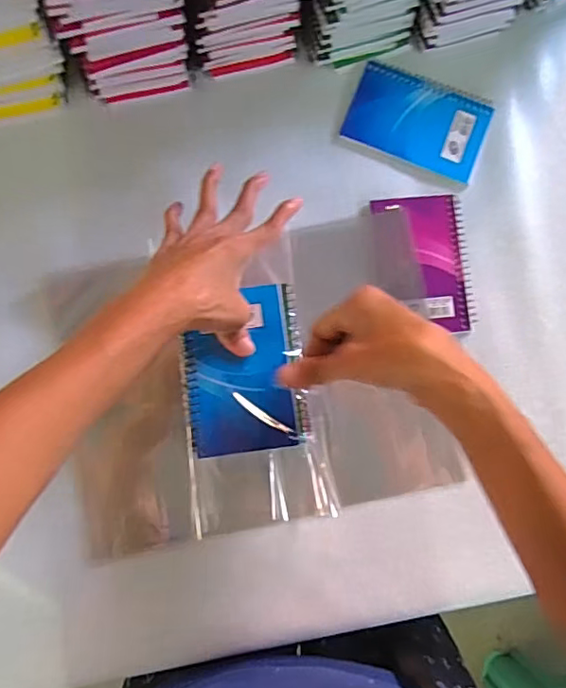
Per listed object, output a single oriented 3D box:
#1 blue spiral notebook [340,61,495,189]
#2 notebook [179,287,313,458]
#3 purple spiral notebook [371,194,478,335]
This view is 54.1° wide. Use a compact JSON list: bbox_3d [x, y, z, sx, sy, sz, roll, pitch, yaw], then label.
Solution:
[{"bbox_3d":[0.131,-0.215,0.537,0.131,0.006,0.092,23,81,2],"label":"blue spiral notebook"},{"bbox_3d":[-0.032,0.021,0.450,0.095,0.007,0.130,-7,81,-3],"label":"notebook"},{"bbox_3d":[0.131,-0.075,0.516,0.085,0.007,0.130,-5,81,-2],"label":"purple spiral notebook"}]

